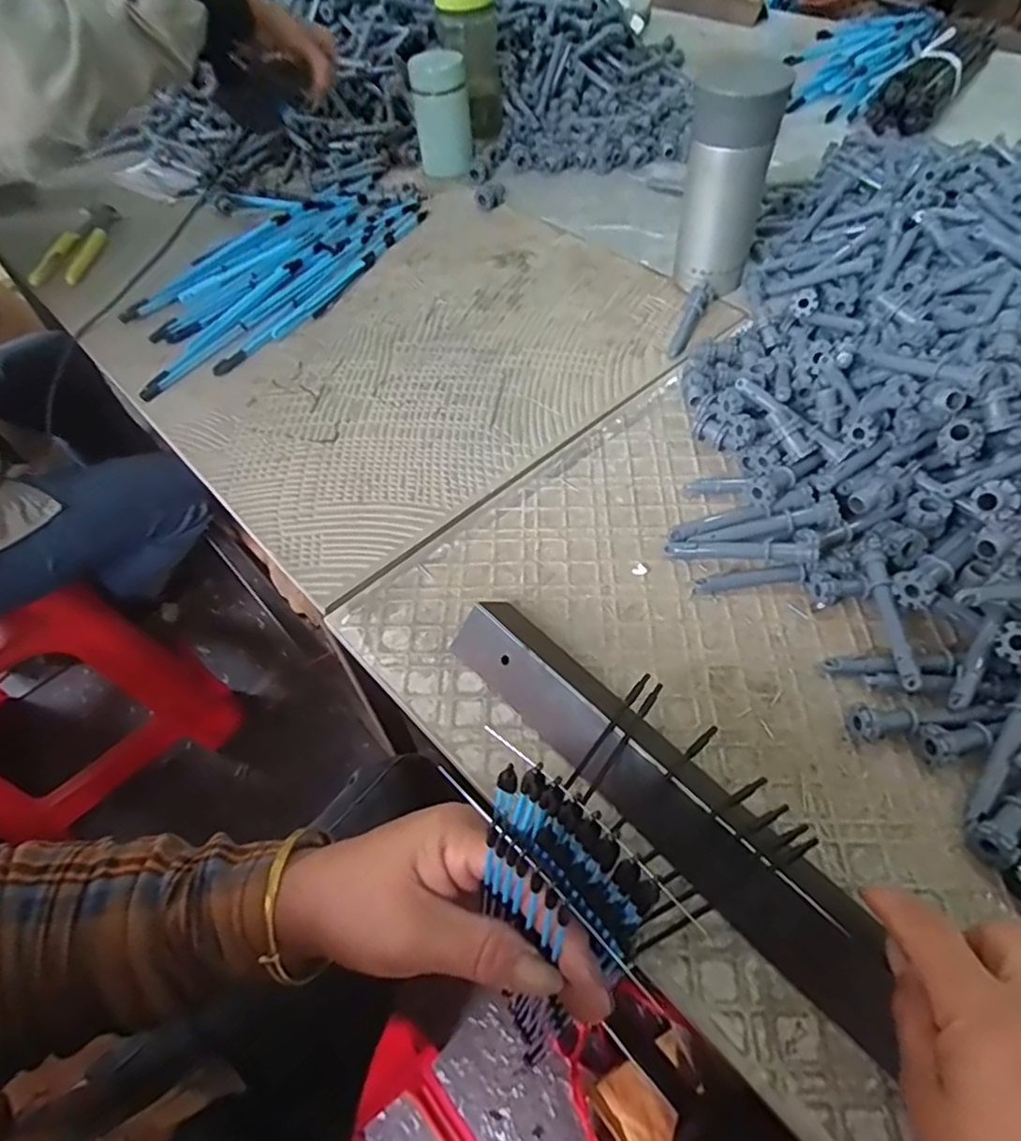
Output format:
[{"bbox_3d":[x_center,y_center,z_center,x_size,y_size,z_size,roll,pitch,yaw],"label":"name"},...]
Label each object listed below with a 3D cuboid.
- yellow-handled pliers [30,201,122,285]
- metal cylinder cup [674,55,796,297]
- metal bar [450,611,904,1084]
[{"bbox_3d":[-0.500,-0.374,0.740,0.065,0.020,0.150,-3,54,3],"label":"yellow-handled pliers"},{"bbox_3d":[0.184,-0.329,0.555,0.068,0.173,0.053,17,58,17],"label":"metal cylinder cup"},{"bbox_3d":[0.067,0.107,0.333,0.042,0.028,0.268,-38,58,-20],"label":"metal bar"}]

